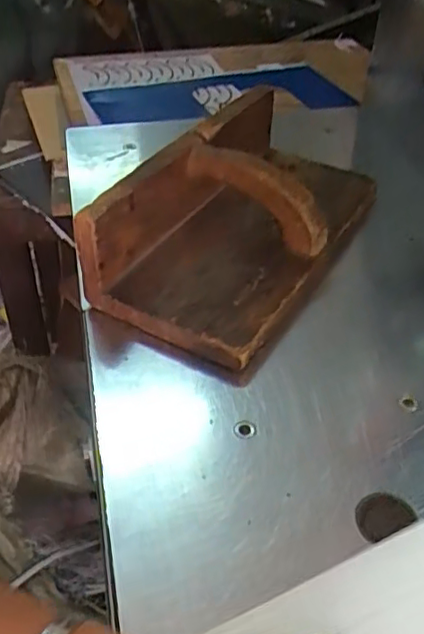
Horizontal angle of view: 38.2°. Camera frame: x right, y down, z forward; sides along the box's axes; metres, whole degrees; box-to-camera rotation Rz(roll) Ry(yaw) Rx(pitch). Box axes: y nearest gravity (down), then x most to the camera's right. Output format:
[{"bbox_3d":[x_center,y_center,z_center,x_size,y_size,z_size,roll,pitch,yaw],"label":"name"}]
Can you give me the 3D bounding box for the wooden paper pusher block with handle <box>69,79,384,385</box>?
[{"bbox_3d":[0.039,-0.100,0.600,0.164,0.111,0.307,25,48,24],"label":"wooden paper pusher block with handle"}]

